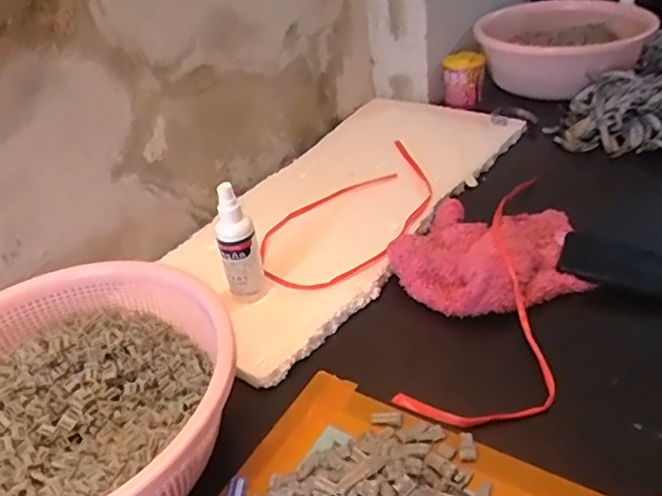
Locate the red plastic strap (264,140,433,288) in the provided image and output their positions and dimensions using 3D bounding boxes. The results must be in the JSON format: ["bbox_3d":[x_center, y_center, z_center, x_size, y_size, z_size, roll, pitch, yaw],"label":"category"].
[{"bbox_3d":[0.037,-0.033,0.704,0.265,0.026,0.159,-33,39,-24],"label":"red plastic strap"}]

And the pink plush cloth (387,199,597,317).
[{"bbox_3d":[0.156,0.003,0.615,0.185,0.049,0.147,0,35,11],"label":"pink plush cloth"}]

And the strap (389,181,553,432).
[{"bbox_3d":[0.158,0.028,0.575,0.115,0.043,0.294,7,51,20],"label":"strap"}]

